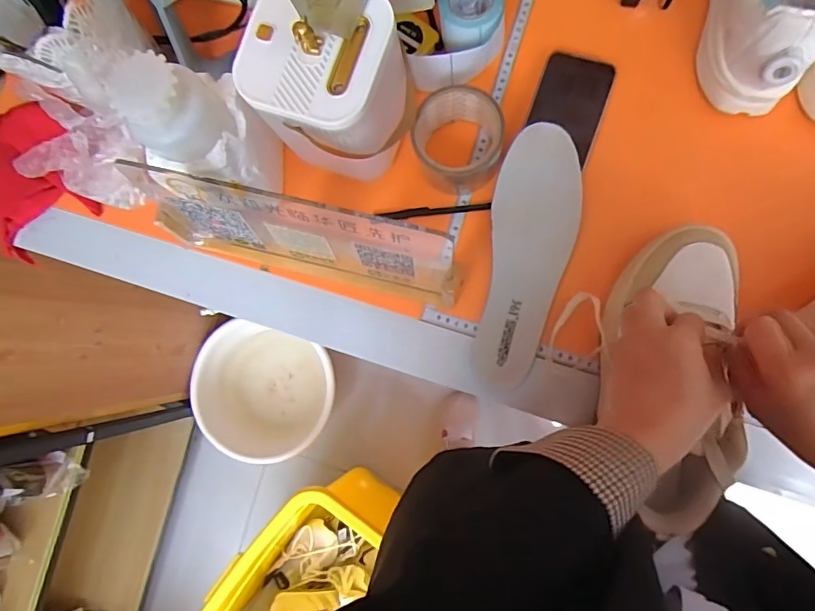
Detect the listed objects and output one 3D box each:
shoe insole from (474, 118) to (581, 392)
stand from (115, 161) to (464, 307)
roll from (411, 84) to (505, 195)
[{"bbox_3d":[0.122,-0.046,0.502,0.083,0.016,0.253,7,93,7],"label":"shoe insole"},{"bbox_3d":[-0.099,-0.074,0.470,0.300,0.138,0.070,14,87,8],"label":"stand"},{"bbox_3d":[0.052,-0.165,0.505,0.087,0.056,0.089,-1,86,7],"label":"roll"}]

